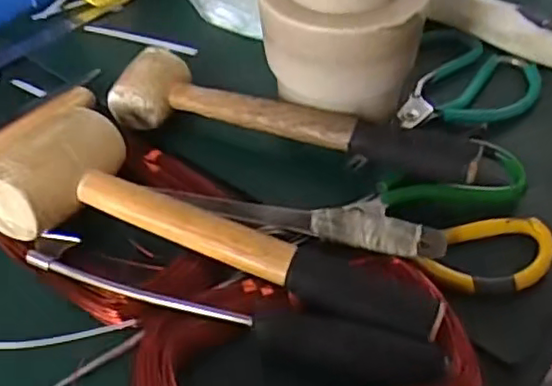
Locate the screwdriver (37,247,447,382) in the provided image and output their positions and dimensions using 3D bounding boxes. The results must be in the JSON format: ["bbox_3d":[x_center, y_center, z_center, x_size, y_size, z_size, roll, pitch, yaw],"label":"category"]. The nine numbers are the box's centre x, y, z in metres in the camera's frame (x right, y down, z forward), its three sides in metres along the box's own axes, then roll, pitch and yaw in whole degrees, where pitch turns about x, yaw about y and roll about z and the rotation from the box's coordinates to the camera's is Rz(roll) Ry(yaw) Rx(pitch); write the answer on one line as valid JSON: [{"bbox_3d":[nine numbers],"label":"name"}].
[{"bbox_3d":[-0.031,0.067,0.361,0.245,0.024,0.032,15,51,14],"label":"screwdriver"}]

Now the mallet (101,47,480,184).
[{"bbox_3d":[0.012,-0.054,0.451,0.257,0.034,0.058,11,51,12],"label":"mallet"}]

